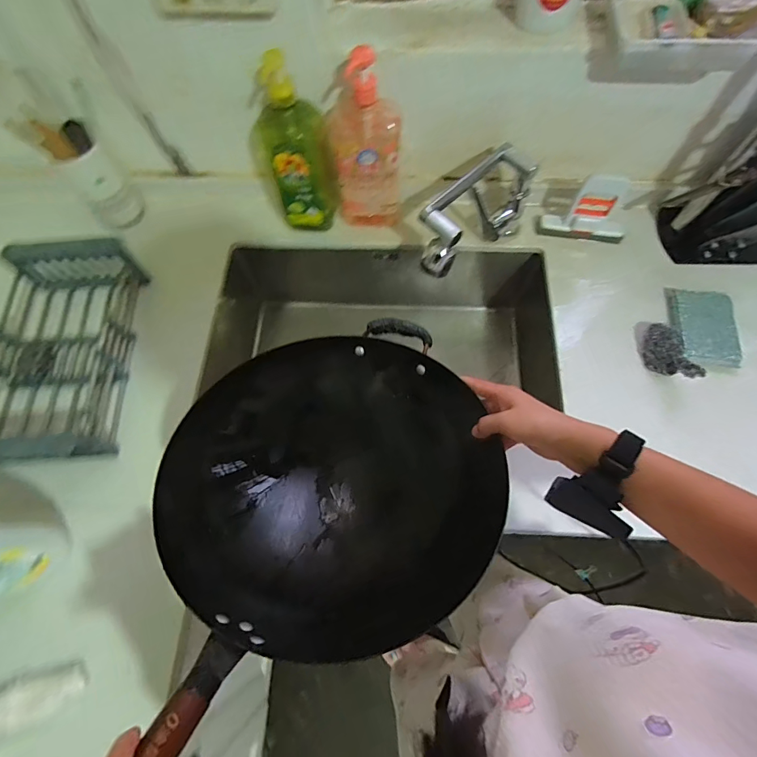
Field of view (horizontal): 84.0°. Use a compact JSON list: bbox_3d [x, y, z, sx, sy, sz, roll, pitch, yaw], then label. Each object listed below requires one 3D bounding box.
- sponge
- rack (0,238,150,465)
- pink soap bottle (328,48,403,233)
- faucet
[{"bbox_3d":[0.522,-0.086,0.675,0.089,0.026,0.136,8,68,5],"label":"sponge"},{"bbox_3d":[-0.503,-0.046,0.655,0.194,0.090,0.356,-4,67,0],"label":"rack"},{"bbox_3d":[-0.019,-0.367,0.681,0.114,0.280,0.082,-2,67,0],"label":"pink soap bottle"},{"bbox_3d":[0.146,-0.261,0.694,0.224,0.131,0.088,-43,73,-15],"label":"faucet"}]

